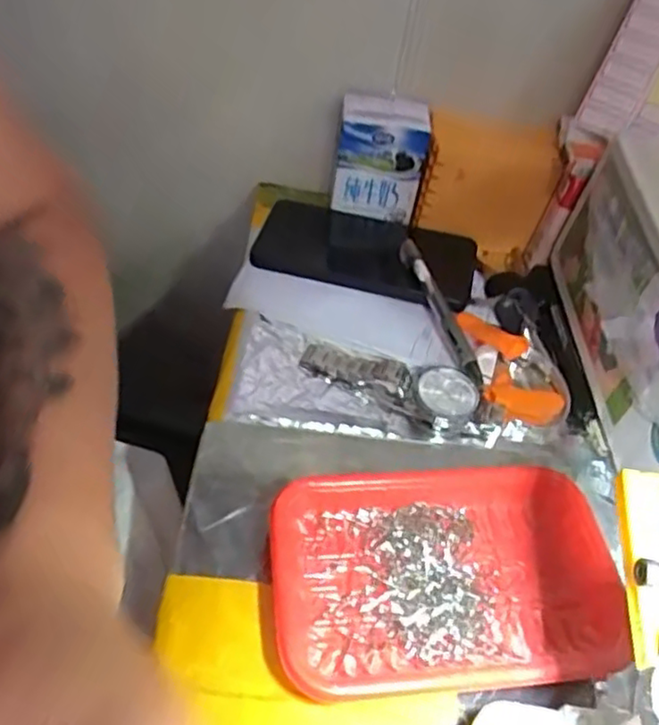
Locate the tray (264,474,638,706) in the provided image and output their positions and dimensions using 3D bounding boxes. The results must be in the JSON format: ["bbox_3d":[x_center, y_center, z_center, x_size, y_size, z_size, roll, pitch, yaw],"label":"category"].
[{"bbox_3d":[0.059,0.104,0.324,0.170,0.021,0.108,-2,46,-9],"label":"tray"}]

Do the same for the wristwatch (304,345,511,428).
[{"bbox_3d":[0.047,0.011,0.428,0.131,0.018,0.035,21,48,11],"label":"wristwatch"}]

